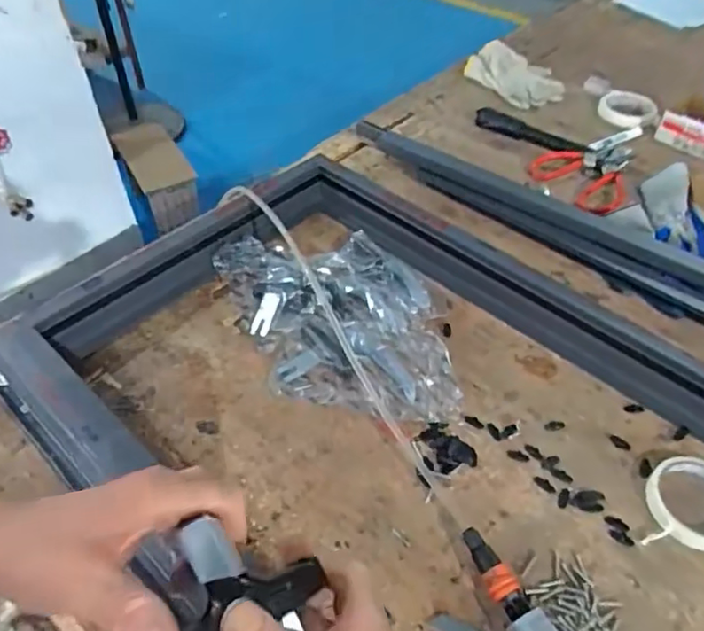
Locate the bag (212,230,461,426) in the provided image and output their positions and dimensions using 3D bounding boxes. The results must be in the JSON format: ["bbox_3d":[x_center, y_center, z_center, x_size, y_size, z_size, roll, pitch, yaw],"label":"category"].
[{"bbox_3d":[-0.029,0.003,0.727,0.260,0.044,0.316,-8,48,-7],"label":"bag"}]

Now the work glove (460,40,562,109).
[{"bbox_3d":[0.328,-0.489,1.182,0.135,0.033,0.217,-31,54,-25],"label":"work glove"}]

